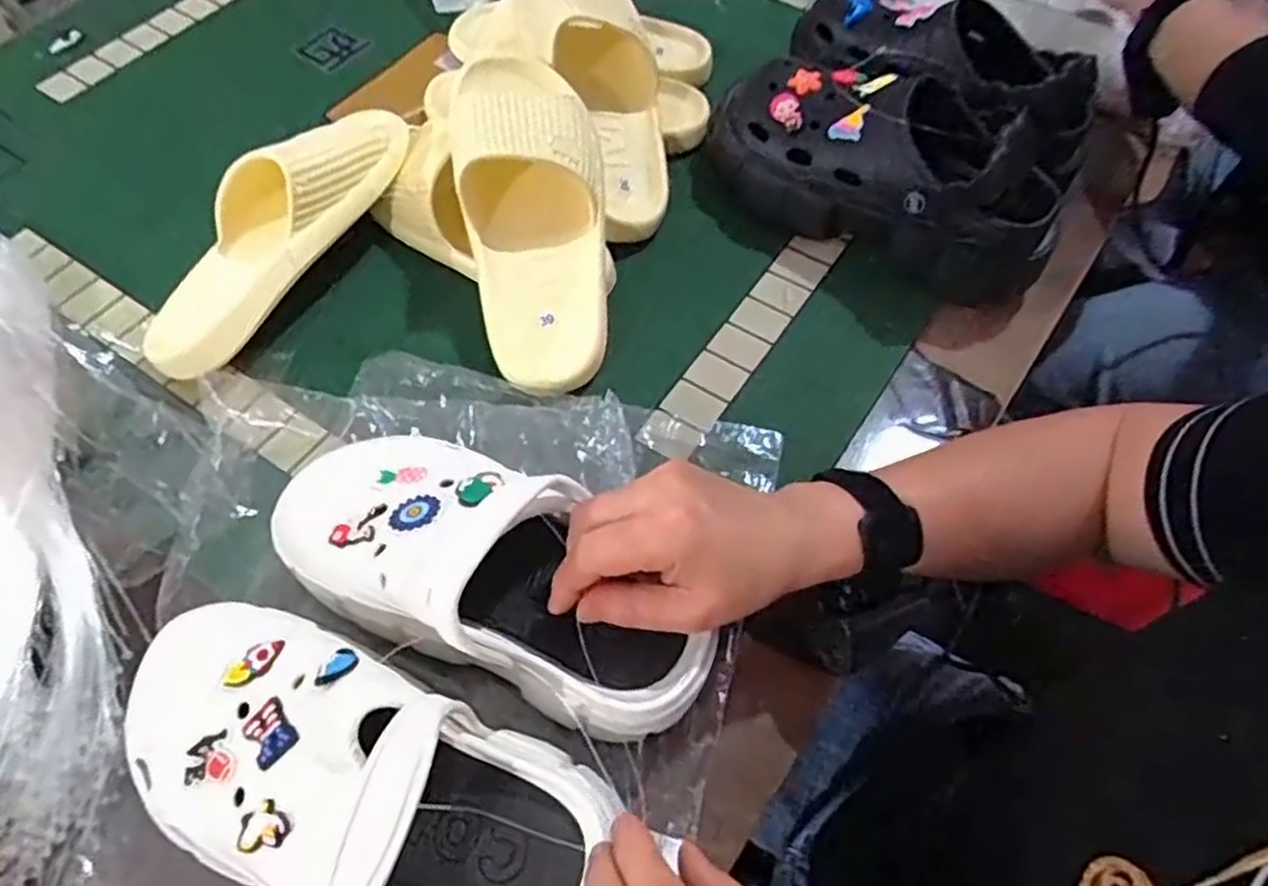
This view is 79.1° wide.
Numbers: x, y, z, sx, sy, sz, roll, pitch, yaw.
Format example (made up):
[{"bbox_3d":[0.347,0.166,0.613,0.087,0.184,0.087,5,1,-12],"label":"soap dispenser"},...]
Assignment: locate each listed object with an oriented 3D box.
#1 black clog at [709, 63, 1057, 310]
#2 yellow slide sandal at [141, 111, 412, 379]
[{"bbox_3d":[0.184,-0.206,0.581,0.261,0.117,0.091,28,62,15],"label":"black clog"},{"bbox_3d":[-0.260,-0.159,0.553,0.082,0.063,0.253,32,77,17],"label":"yellow slide sandal"}]

